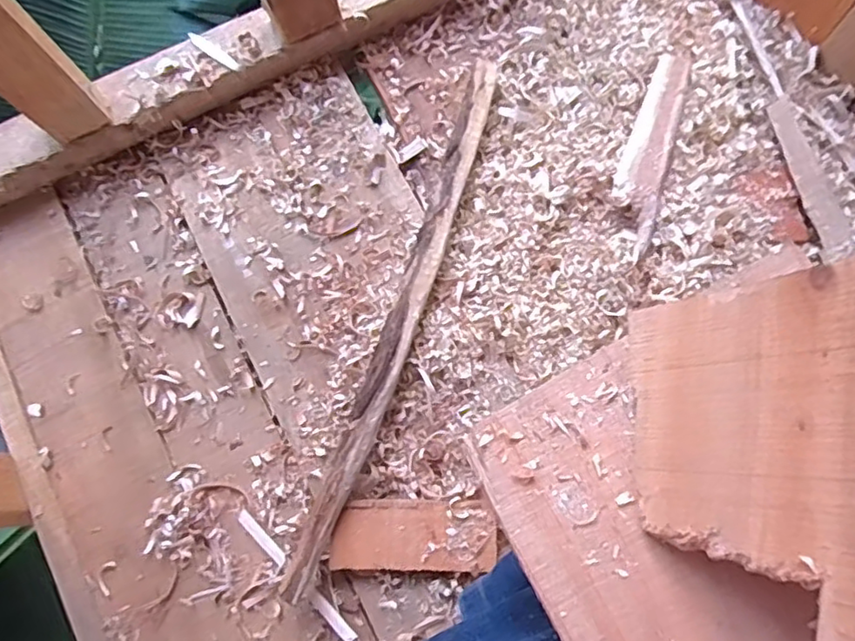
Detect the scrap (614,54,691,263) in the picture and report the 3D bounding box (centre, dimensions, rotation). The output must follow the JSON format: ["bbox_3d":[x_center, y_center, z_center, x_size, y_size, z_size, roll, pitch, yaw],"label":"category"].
[{"bbox_3d":[0.176,-0.137,0.491,0.036,0.010,0.171,16,79,5],"label":"scrap"}]

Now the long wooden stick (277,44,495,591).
[{"bbox_3d":[-0.017,-0.009,0.469,0.025,0.026,0.427,19,79,5],"label":"long wooden stick"}]

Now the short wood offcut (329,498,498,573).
[{"bbox_3d":[-0.010,0.153,0.440,0.114,0.015,0.047,0,78,1],"label":"short wood offcut"}]

